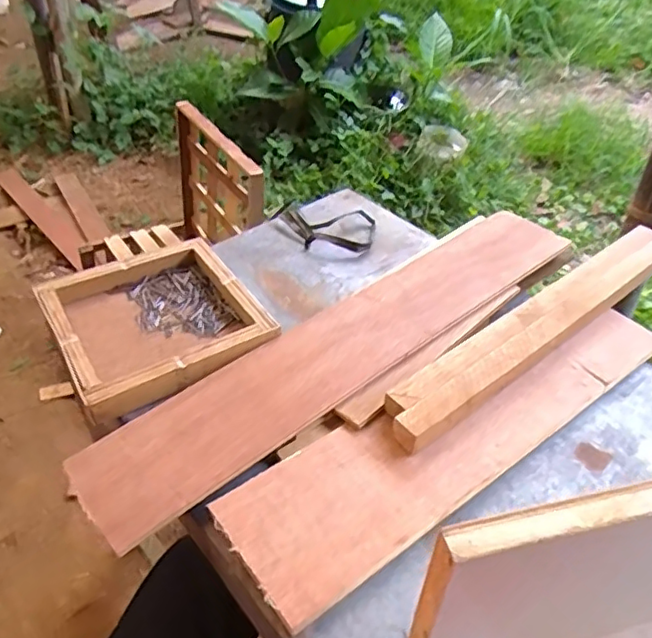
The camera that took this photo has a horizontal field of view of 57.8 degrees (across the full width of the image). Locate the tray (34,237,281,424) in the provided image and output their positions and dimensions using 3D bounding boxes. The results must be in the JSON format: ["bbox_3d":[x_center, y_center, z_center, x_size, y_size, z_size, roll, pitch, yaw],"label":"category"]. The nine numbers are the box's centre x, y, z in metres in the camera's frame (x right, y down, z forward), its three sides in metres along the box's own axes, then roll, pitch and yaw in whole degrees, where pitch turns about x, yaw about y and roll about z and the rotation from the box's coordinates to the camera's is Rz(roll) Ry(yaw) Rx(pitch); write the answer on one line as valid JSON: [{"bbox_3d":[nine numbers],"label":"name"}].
[{"bbox_3d":[-0.204,-0.001,0.716,0.221,0.040,0.229,-24,50,-22],"label":"tray"}]

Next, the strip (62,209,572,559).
[{"bbox_3d":[0.044,0.015,0.699,0.685,0.013,0.130,-30,51,-30],"label":"strip"}]

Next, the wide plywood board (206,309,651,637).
[{"bbox_3d":[0.148,0.103,0.614,0.531,0.013,0.132,-26,49,-27],"label":"wide plywood board"}]

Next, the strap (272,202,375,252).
[{"bbox_3d":[-0.005,-0.141,0.904,0.154,0.017,0.102,5,46,4],"label":"strap"}]

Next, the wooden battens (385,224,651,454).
[{"bbox_3d":[0.263,0.000,0.705,0.514,0.025,0.063,-28,50,-29],"label":"wooden battens"}]

